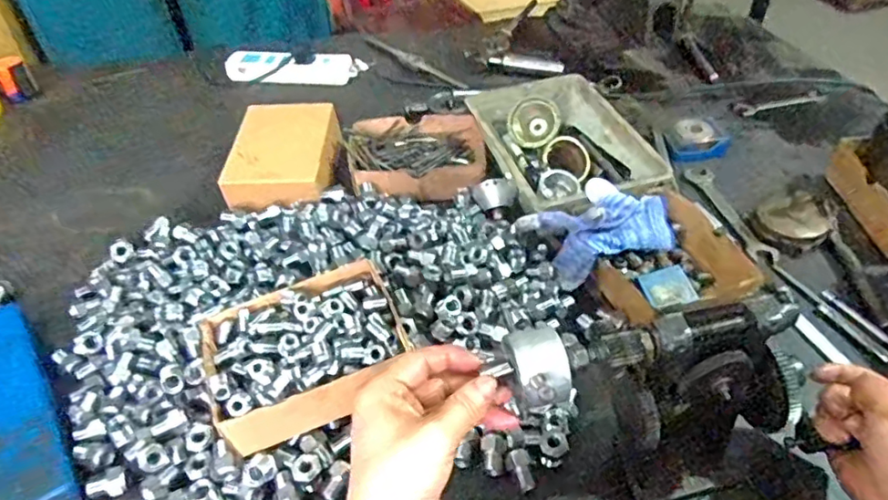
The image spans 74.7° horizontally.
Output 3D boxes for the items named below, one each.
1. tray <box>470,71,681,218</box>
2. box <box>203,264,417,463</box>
[{"bbox_3d":[0.143,-0.126,0.740,0.172,0.067,0.257,-13,45,-11],"label":"tray"},{"bbox_3d":[-0.115,0.090,0.489,0.156,0.073,0.131,-17,46,-15],"label":"box"}]

